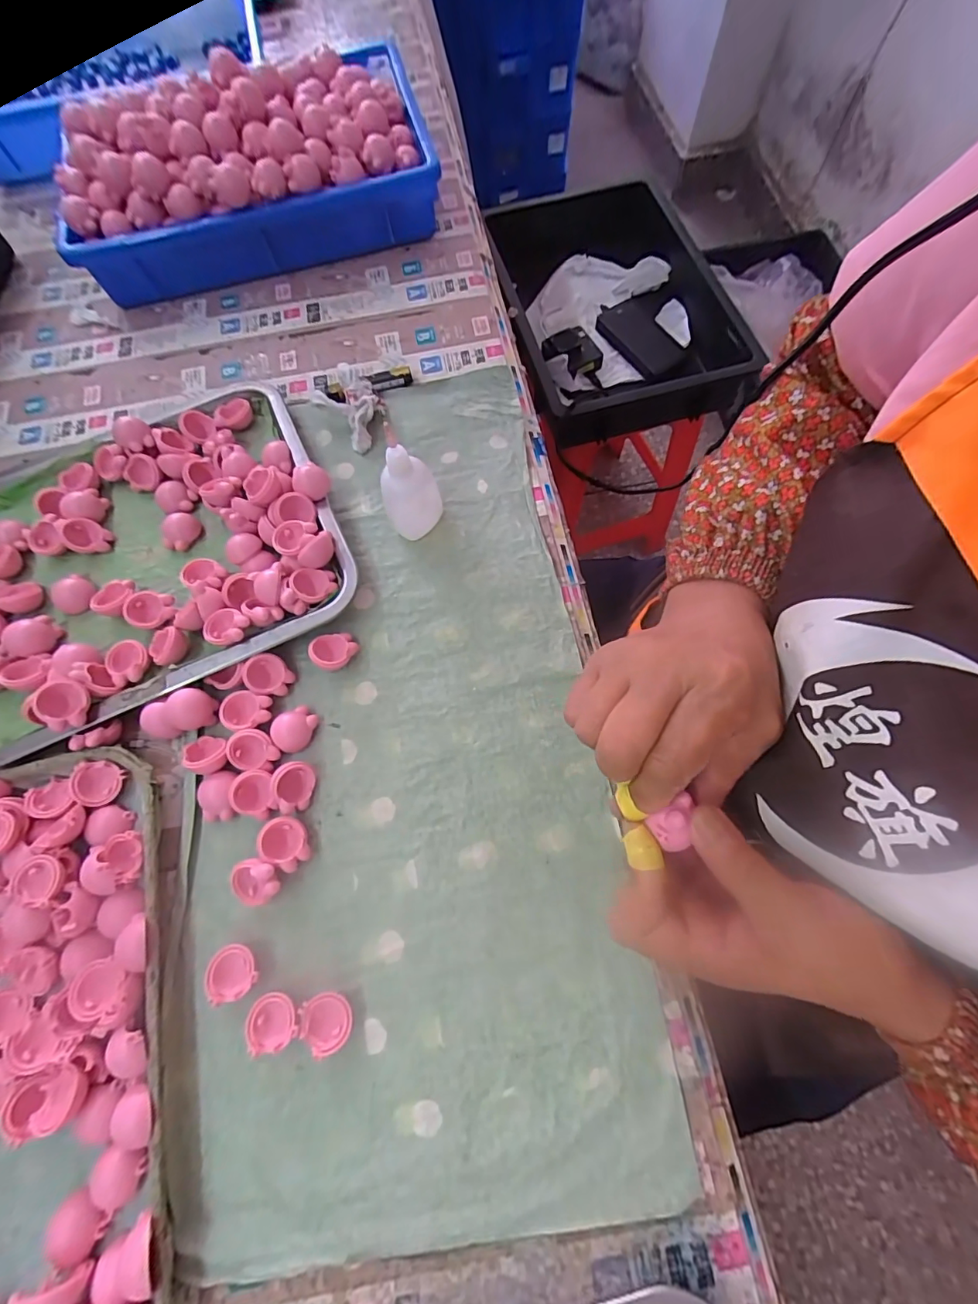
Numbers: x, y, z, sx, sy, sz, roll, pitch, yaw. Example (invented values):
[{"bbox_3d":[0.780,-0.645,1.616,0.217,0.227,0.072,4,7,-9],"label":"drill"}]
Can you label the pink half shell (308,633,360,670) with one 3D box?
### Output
[{"bbox_3d":[-0.114,0.000,0.360,0.032,0.021,0.028,-30,73,-9],"label":"pink half shell"}]

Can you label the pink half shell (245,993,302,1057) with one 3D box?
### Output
[{"bbox_3d":[-0.126,0.217,0.287,0.031,0.017,0.028,-27,72,-8],"label":"pink half shell"}]

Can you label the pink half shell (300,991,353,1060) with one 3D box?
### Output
[{"bbox_3d":[-0.094,0.218,0.286,0.027,0.015,0.029,0,71,1],"label":"pink half shell"}]

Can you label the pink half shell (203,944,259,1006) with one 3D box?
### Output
[{"bbox_3d":[-0.156,0.195,0.297,0.029,0.015,0.029,0,71,1],"label":"pink half shell"}]

